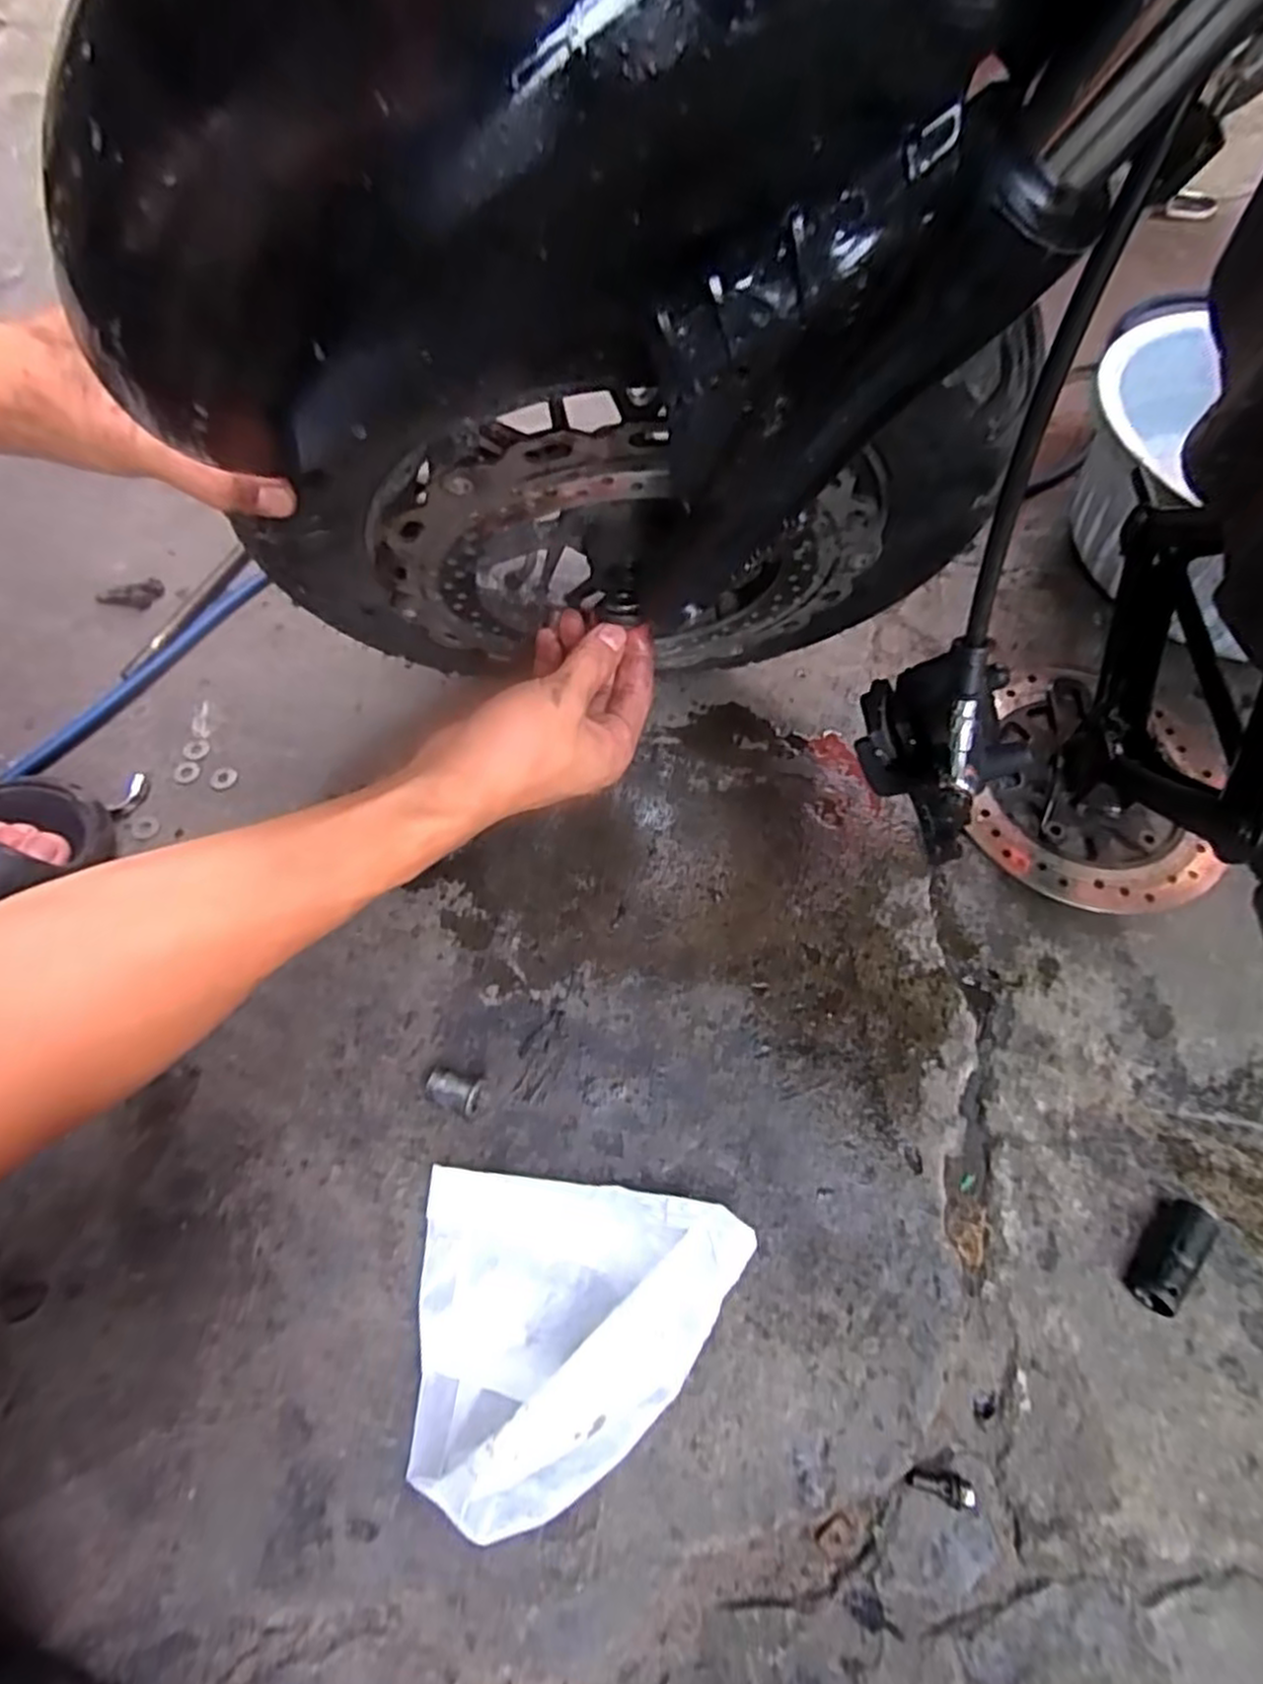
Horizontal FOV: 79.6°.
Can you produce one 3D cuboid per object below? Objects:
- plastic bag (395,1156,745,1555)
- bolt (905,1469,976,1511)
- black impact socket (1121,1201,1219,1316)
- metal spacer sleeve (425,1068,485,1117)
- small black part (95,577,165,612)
[{"bbox_3d":[-0.030,0.246,0.377,0.171,0.061,0.139,7,62,1],"label":"plastic bag"},{"bbox_3d":[0.154,0.320,0.377,0.031,0.009,0.012,2,60,21],"label":"bolt"},{"bbox_3d":[0.303,0.231,0.425,0.020,0.025,0.064,39,68,17],"label":"black impact socket"},{"bbox_3d":[-0.104,0.147,0.448,0.031,0.019,0.019,19,63,8],"label":"metal spacer sleeve"},{"bbox_3d":[-0.419,-0.204,0.631,0.055,0.006,0.026,-11,63,-8],"label":"small black part"}]

